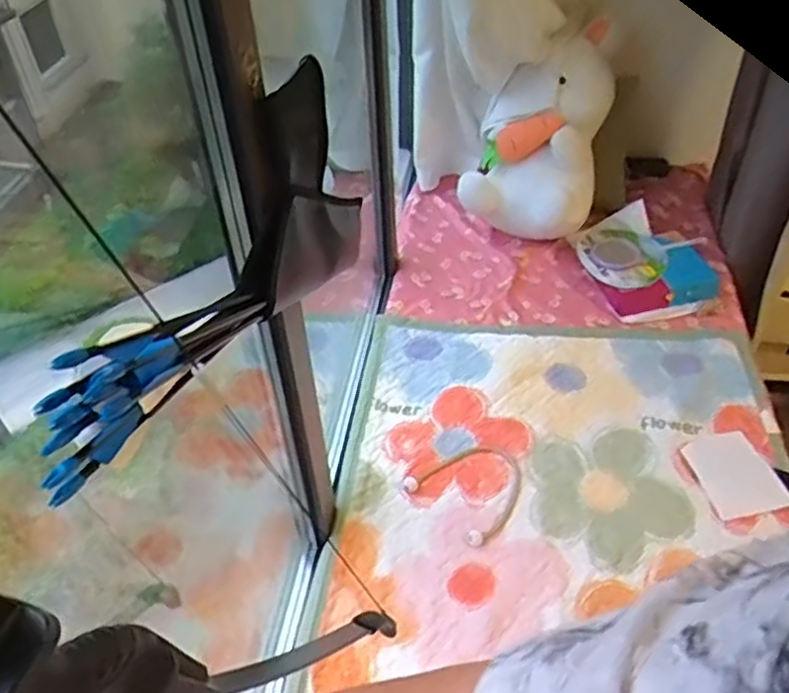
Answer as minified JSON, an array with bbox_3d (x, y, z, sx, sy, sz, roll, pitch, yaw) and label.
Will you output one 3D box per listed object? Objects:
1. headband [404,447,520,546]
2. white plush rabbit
[{"bbox_3d":[0.148,0.254,1.274,0.193,0.019,0.174,-34,52,-28],"label":"headband"},{"bbox_3d":[0.348,-0.508,1.708,0.321,0.495,0.197,7,45,10],"label":"white plush rabbit"}]

